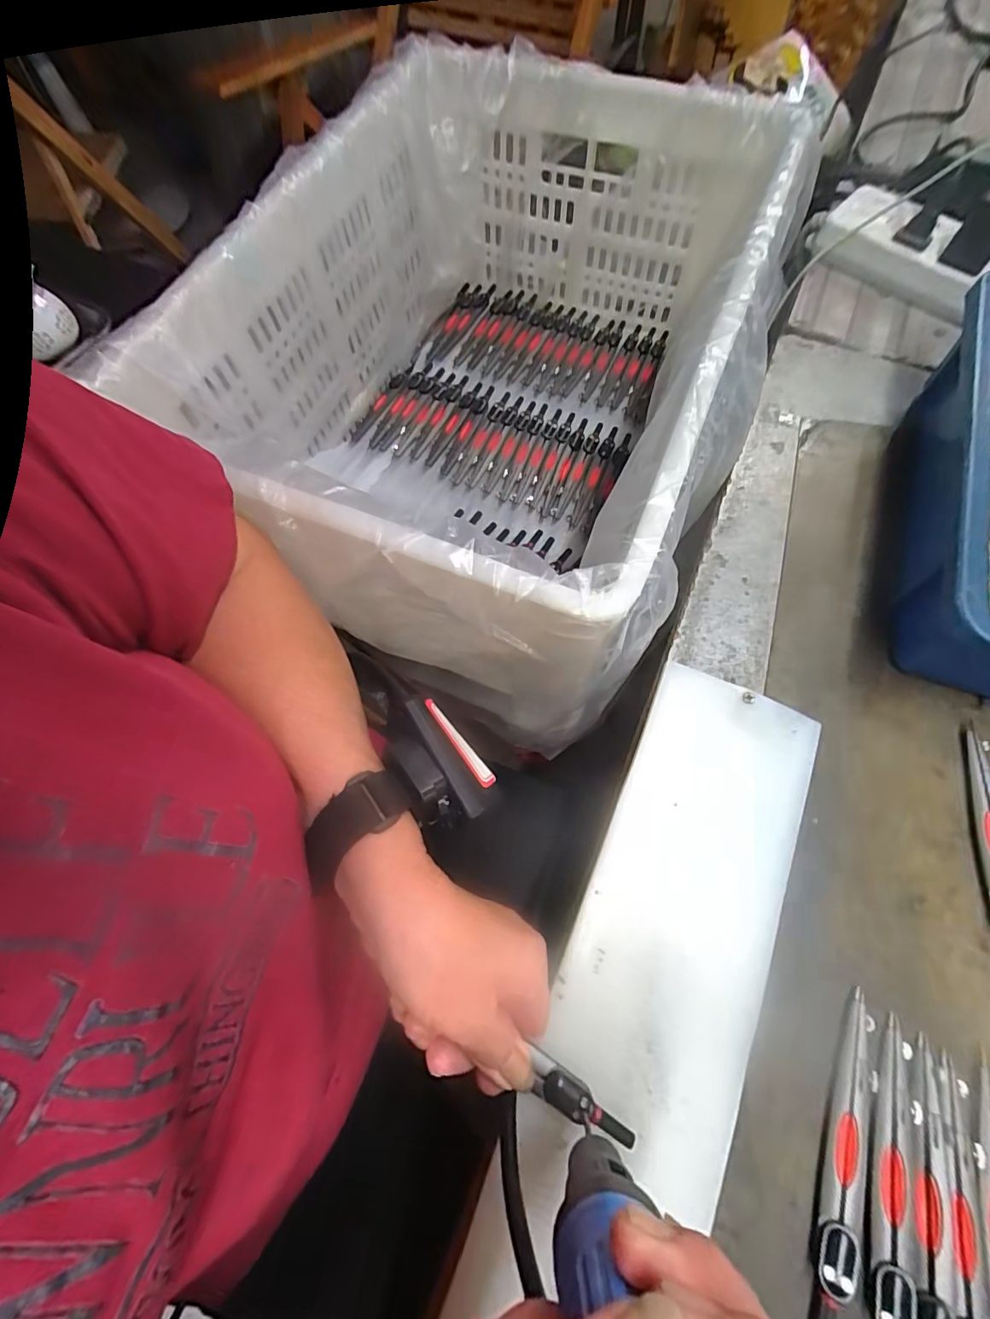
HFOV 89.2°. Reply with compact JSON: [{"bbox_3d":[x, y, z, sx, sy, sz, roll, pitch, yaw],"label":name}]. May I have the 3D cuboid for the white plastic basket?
[{"bbox_3d":[0.006,-0.241,0.418,0.356,0.198,0.482,21,71,11],"label":"white plastic basket"}]

